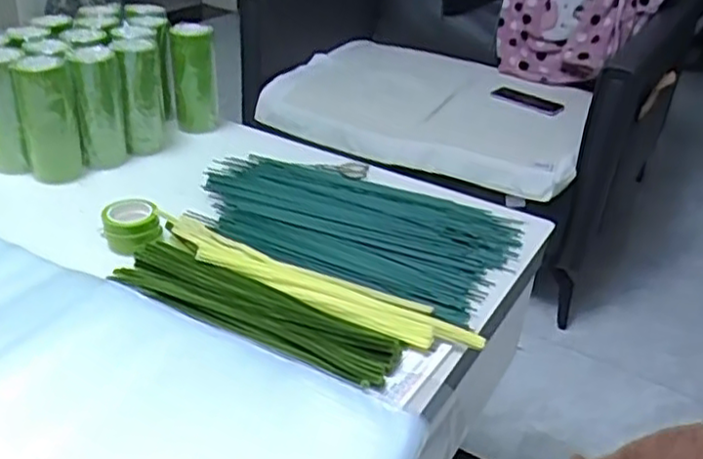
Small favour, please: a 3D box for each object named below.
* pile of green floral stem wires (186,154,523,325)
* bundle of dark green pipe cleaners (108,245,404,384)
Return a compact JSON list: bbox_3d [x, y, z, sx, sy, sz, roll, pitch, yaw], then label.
[{"bbox_3d":[-0.007,-0.013,0.848,0.400,0.027,0.248,16,34,19],"label":"pile of green floral stem wires"},{"bbox_3d":[-0.098,0.079,0.674,0.302,0.019,0.069,19,35,23],"label":"bundle of dark green pipe cleaners"}]

